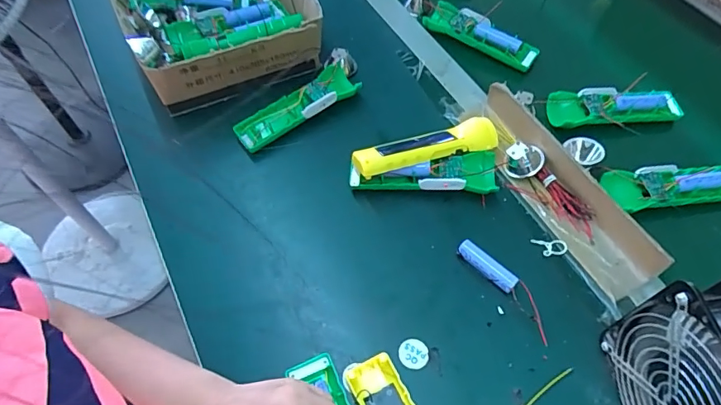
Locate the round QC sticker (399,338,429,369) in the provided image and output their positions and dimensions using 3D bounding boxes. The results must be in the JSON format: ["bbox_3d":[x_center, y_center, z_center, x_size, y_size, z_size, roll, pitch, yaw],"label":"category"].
[{"bbox_3d":[0.050,0.142,0.447,0.027,0.004,0.028,0,57,1],"label":"round QC sticker"}]

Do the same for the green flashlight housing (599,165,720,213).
[{"bbox_3d":[0.351,-0.021,0.529,0.157,0.022,0.048,-9,58,-5],"label":"green flashlight housing"}]

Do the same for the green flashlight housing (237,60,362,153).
[{"bbox_3d":[-0.072,-0.119,0.594,0.174,0.046,0.041,-32,62,-18],"label":"green flashlight housing"}]

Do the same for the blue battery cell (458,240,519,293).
[{"bbox_3d":[0.127,0.066,0.483,0.018,0.017,0.065,-37,64,-21],"label":"blue battery cell"}]

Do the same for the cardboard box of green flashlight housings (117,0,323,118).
[{"bbox_3d":[-0.225,-0.327,0.679,0.232,0.097,0.420,-20,59,-12],"label":"cardboard box of green flashlight housings"}]

